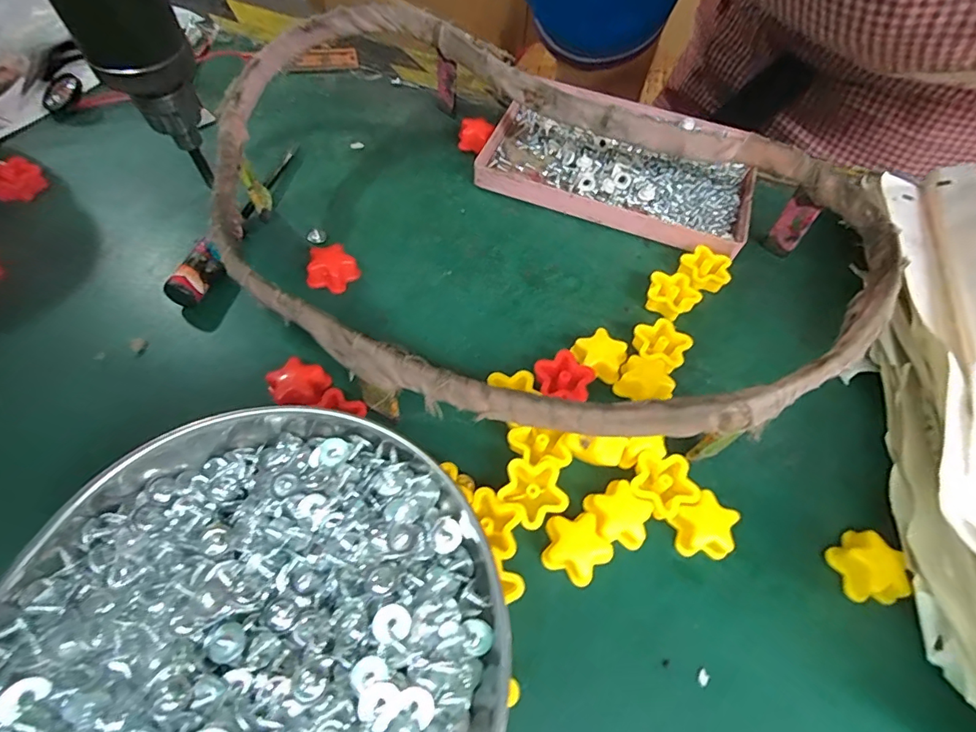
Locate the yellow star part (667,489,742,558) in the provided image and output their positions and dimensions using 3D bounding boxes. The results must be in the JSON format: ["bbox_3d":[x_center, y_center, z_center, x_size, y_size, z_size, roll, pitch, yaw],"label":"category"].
[{"bbox_3d":[0.086,0.065,0.191,0.023,0.015,0.022,-30,65,-18],"label":"yellow star part"}]

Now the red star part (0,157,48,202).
[{"bbox_3d":[-0.259,-0.101,0.263,0.019,0.016,0.024,25,62,12],"label":"red star part"}]

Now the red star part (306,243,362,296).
[{"bbox_3d":[-0.080,-0.050,0.249,0.022,0.015,0.022,16,60,7],"label":"red star part"}]

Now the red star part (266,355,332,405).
[{"bbox_3d":[-0.084,0.009,0.212,0.024,0.011,0.023,-4,60,-4],"label":"red star part"}]

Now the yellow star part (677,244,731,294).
[{"bbox_3d":[0.117,-0.053,0.262,0.025,0.008,0.026,22,61,11],"label":"yellow star part"}]

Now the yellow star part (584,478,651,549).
[{"bbox_3d":[0.051,0.060,0.193,0.024,0.016,0.025,17,60,8],"label":"yellow star part"}]

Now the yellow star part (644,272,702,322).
[{"bbox_3d":[0.096,-0.038,0.253,0.025,0.011,0.025,41,66,20],"label":"yellow star part"}]

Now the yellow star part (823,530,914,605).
[{"bbox_3d":[0.146,0.077,0.185,0.020,0.015,0.025,-9,60,-7],"label":"yellow star part"}]

